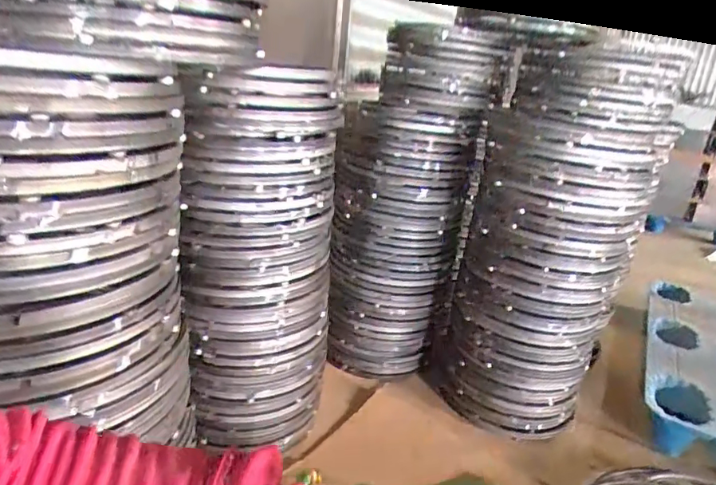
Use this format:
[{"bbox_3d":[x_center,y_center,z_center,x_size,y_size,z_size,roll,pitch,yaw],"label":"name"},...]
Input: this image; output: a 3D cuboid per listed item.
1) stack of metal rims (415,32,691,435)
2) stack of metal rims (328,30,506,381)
[{"bbox_3d":[0.498,0.010,1.323,0.442,0.952,0.401,16,23,26],"label":"stack of metal rims"},{"bbox_3d":[0.159,-0.131,1.580,0.431,1.002,0.454,8,20,7],"label":"stack of metal rims"}]

